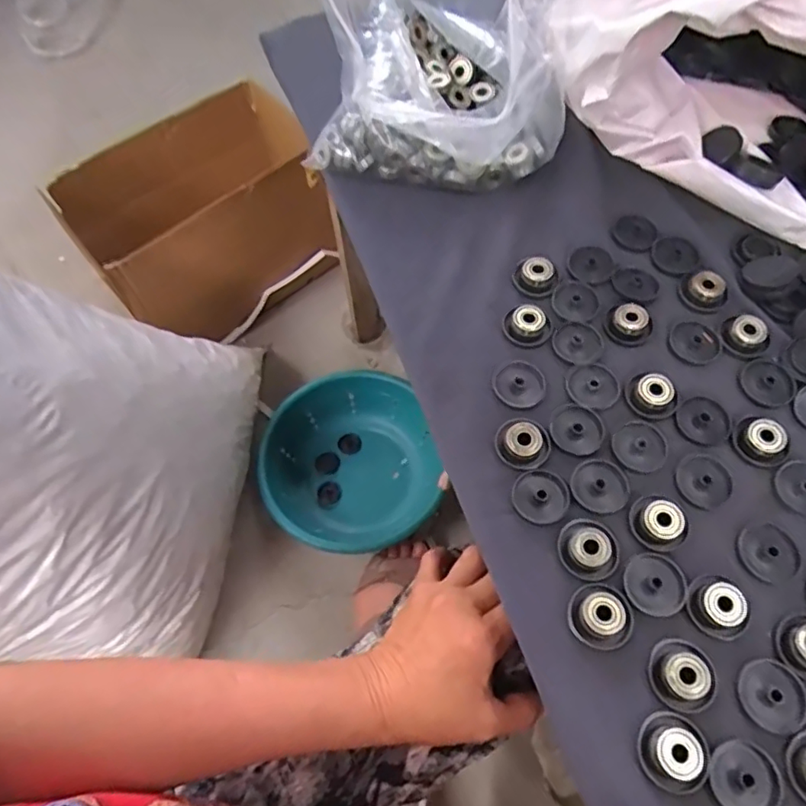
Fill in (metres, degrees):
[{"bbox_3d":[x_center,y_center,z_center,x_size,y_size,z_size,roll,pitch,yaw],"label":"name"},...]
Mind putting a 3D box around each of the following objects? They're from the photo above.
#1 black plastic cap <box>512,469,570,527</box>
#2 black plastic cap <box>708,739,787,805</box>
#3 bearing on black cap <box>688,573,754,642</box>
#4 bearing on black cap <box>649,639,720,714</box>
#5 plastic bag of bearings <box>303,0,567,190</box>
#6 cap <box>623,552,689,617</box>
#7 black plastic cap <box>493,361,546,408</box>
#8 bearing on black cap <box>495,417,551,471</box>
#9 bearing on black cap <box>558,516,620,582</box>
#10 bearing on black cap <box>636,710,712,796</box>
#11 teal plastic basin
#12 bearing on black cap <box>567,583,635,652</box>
[{"bbox_3d":[0.083,0.056,0.355,0.033,0.004,0.033,-1,65,3],"label":"black plastic cap"},{"bbox_3d":[0.168,0.185,0.289,0.034,0.006,0.034,-1,65,3],"label":"black plastic cap"},{"bbox_3d":[0.172,0.111,0.321,0.027,0.010,0.032,-32,67,-11],"label":"bearing on black cap"},{"bbox_3d":[0.147,0.141,0.307,0.033,0.011,0.034,-1,65,3],"label":"bearing on black cap"},{"bbox_3d":[0.014,-0.277,0.428,0.180,0.189,0.223,-11,65,-2],"label":"plastic bag of bearings"},{"bbox_3d":[0.142,0.101,0.331,0.034,0.004,0.033,-1,65,3],"label":"cap"},{"bbox_3d":[0.079,-0.013,0.397,0.034,0.004,0.034,-1,65,3],"label":"black plastic cap"},{"bbox_3d":[0.075,0.024,0.368,0.032,0.011,0.033,-1,65,3],"label":"bearing on black cap"},{"bbox_3d":[0.106,0.083,0.338,0.032,0.010,0.035,-1,65,3],"label":"bearing on black cap"},{"bbox_3d":[0.135,0.173,0.291,0.033,0.012,0.034,-1,65,3],"label":"bearing on black cap"},{"bbox_3d":[-0.072,0.093,0.873,0.248,0.103,0.257,0,63,1],"label":"teal plastic basin"},{"bbox_3d":[0.108,0.116,0.322,0.033,0.011,0.034,-1,65,3],"label":"bearing on black cap"}]

